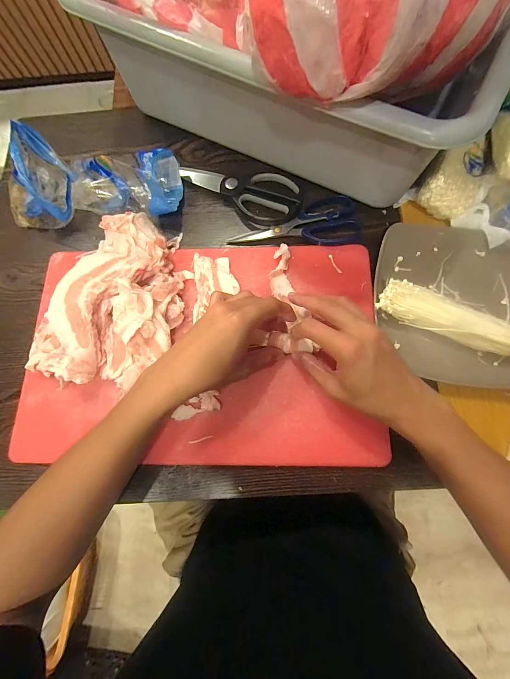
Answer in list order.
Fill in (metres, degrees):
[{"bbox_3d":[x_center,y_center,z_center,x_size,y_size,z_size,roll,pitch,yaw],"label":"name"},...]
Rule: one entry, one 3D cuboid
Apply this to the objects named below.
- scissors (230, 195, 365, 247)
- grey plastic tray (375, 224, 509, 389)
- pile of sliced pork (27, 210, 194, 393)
[{"bbox_3d":[0.054,-0.161,0.371,0.170,0.010,0.068,0,77,2],"label":"scissors"},{"bbox_3d":[0.253,-0.049,0.342,0.200,0.029,0.201,8,77,4],"label":"grey plastic tray"},{"bbox_3d":[-0.162,-0.038,0.323,0.137,0.058,0.217,33,80,9],"label":"pile of sliced pork"}]

